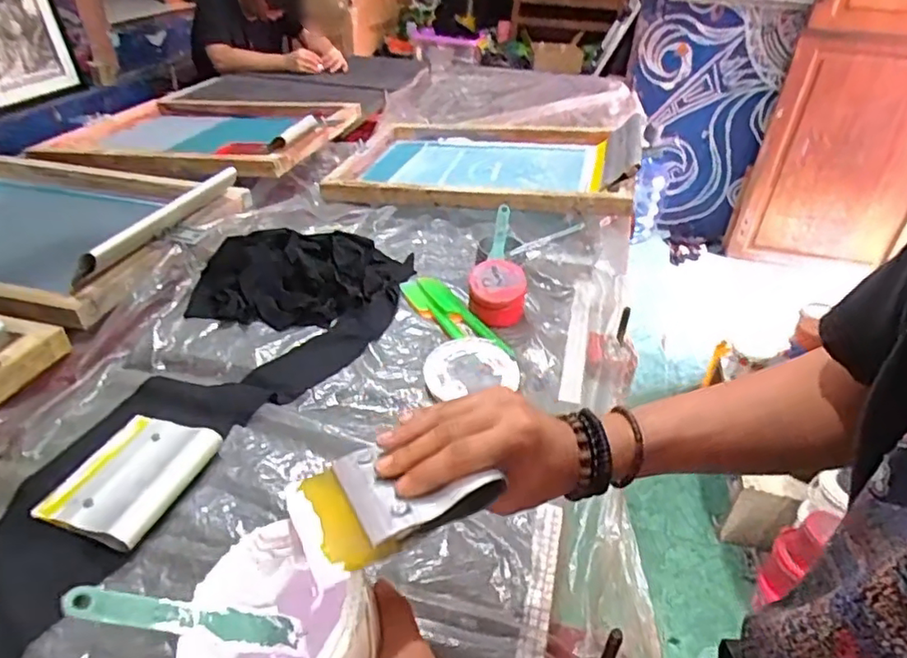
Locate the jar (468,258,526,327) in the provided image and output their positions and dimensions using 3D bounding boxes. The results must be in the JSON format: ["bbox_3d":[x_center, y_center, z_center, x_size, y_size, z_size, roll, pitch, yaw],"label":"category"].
[{"bbox_3d":[0.071,-0.060,0.928,0.088,0.076,0.084,1,36,-1],"label":"jar"}]

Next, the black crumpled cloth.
[{"bbox_3d":[-0.253,-0.097,0.969,0.346,0.066,0.227,0,36,-2],"label":"black crumpled cloth"}]

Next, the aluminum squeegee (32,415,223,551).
[{"bbox_3d":[-0.362,0.166,0.650,0.125,0.024,0.154,11,37,13],"label":"aluminum squeegee"}]

